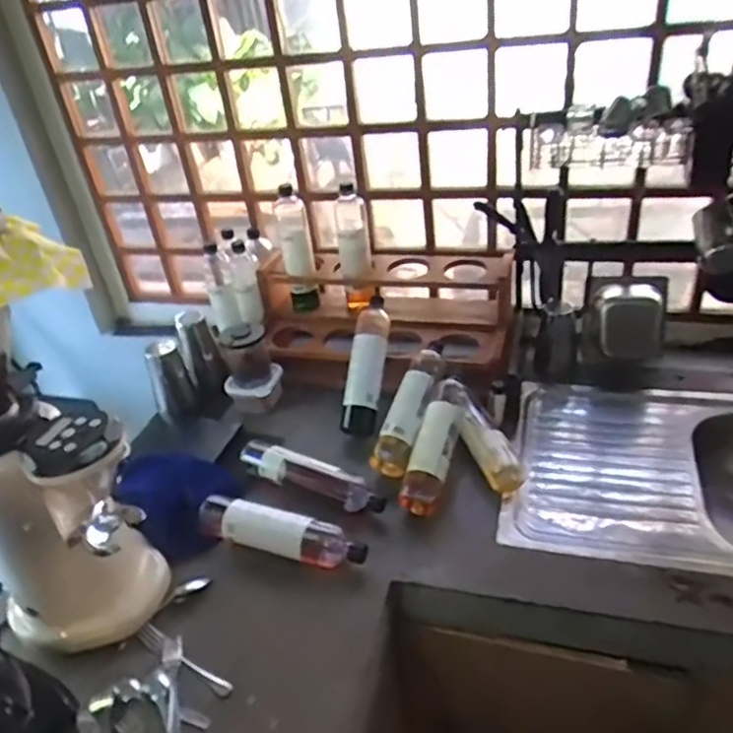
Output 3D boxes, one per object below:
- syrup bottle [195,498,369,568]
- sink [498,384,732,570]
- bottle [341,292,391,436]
[{"bbox_3d":[-0.135,0.259,0.984,0.275,0.061,0.053,8,37,22],"label":"syrup bottle"},{"bbox_3d":[0.663,0.232,1.091,0.785,0.173,0.433,4,35,17],"label":"sink"},{"bbox_3d":[-0.004,-0.007,1.205,0.069,0.068,0.268,2,66,15],"label":"bottle"}]

